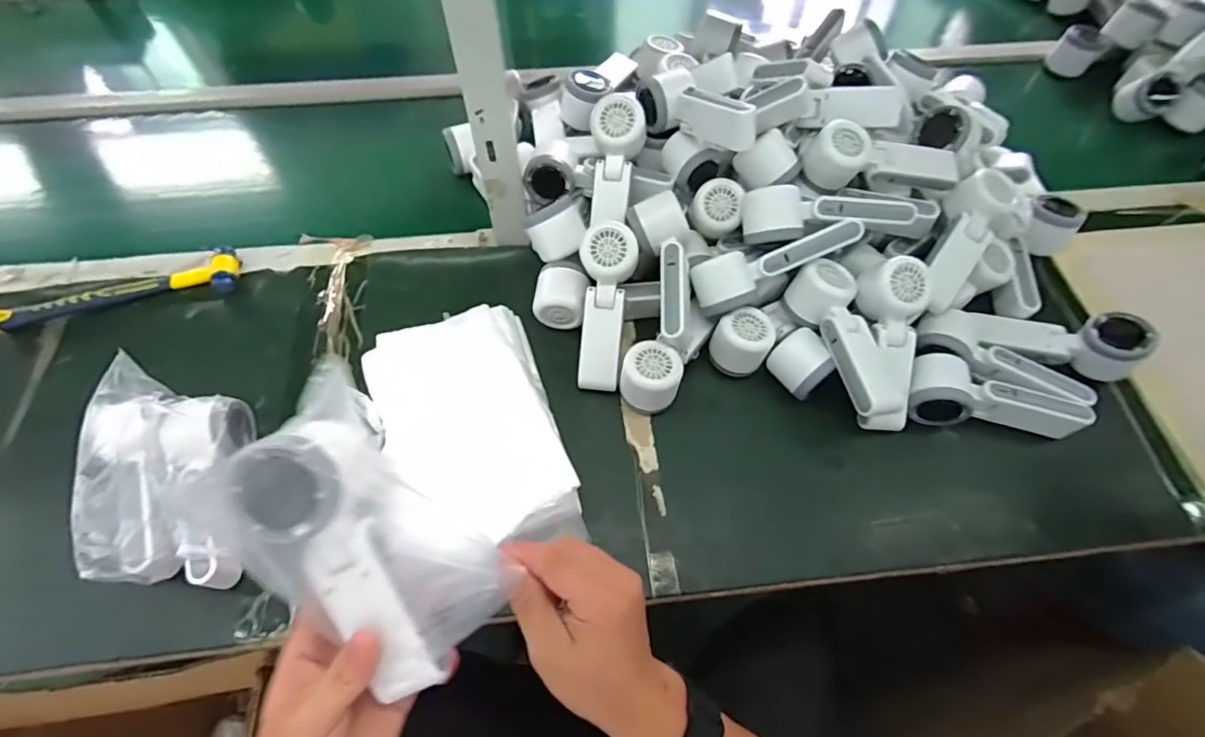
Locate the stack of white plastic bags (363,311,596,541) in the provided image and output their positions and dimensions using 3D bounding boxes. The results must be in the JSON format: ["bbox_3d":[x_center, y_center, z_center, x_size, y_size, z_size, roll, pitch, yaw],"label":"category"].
[{"bbox_3d":[-0.129,0.059,0.510,0.167,0.055,0.240,-18,64,-10],"label":"stack of white plastic bags"}]

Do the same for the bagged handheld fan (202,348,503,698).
[{"bbox_3d":[-0.134,0.094,0.302,0.096,0.034,0.171,-40,99,-18],"label":"bagged handheld fan"}]

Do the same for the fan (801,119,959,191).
[{"bbox_3d":[0.300,-0.224,0.574,0.161,0.053,0.049,-1,60,-1],"label":"fan"}]

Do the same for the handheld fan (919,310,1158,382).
[{"bbox_3d":[0.441,-0.039,0.562,0.211,0.051,0.062,11,62,5],"label":"handheld fan"}]

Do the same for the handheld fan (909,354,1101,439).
[{"bbox_3d":[0.379,0.028,0.531,0.162,0.046,0.063,6,62,2],"label":"handheld fan"}]

